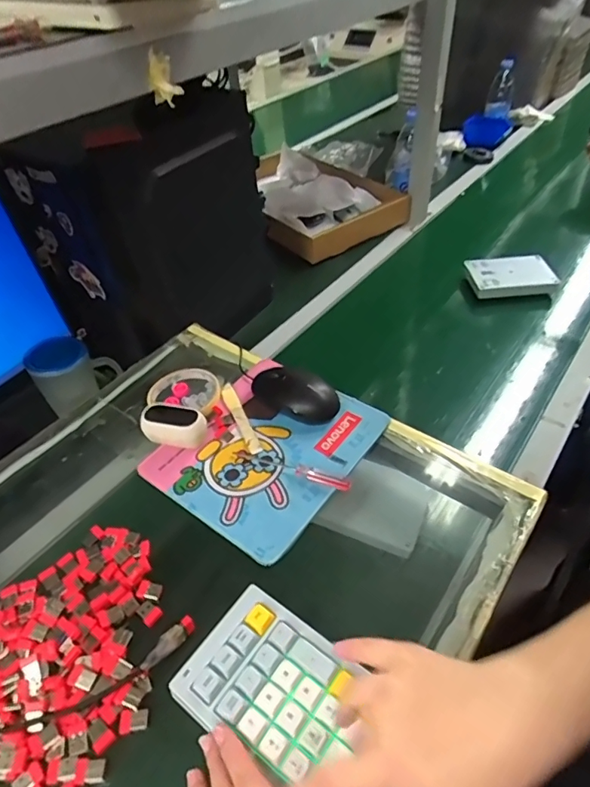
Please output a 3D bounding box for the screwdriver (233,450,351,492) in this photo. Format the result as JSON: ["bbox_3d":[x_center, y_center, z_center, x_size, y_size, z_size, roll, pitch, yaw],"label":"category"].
[{"bbox_3d":[-0.004,0.077,0.506,0.126,0.010,0.016,13,47,17],"label":"screwdriver"}]

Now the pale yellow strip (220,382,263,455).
[{"bbox_3d":[-0.063,0.027,0.566,0.016,0.009,0.107,-20,46,-15],"label":"pale yellow strip"}]

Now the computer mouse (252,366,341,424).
[{"bbox_3d":[-0.001,0.000,0.570,0.105,0.036,0.050,19,49,22],"label":"computer mouse"}]

